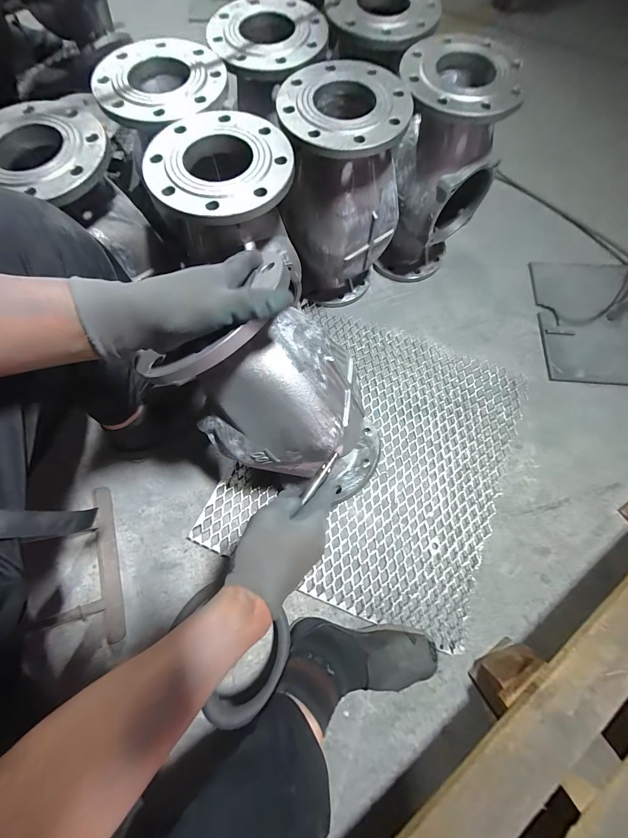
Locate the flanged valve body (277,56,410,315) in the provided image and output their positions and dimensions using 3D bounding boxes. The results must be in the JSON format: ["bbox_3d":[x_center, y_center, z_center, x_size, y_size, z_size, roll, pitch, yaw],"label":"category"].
[{"bbox_3d":[0.047,-0.430,0.647,0.209,0.359,0.209,0,73,0],"label":"flanged valve body"}]

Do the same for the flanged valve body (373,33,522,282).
[{"bbox_3d":[0.255,-0.510,0.680,0.221,0.370,0.189,27,75,8],"label":"flanged valve body"}]

